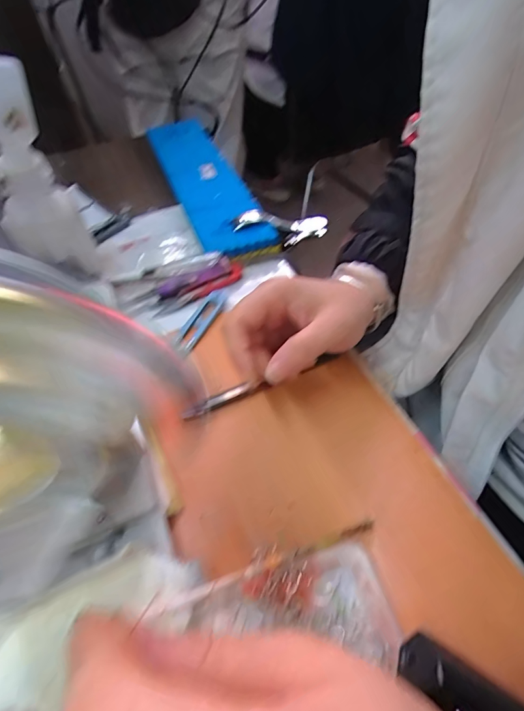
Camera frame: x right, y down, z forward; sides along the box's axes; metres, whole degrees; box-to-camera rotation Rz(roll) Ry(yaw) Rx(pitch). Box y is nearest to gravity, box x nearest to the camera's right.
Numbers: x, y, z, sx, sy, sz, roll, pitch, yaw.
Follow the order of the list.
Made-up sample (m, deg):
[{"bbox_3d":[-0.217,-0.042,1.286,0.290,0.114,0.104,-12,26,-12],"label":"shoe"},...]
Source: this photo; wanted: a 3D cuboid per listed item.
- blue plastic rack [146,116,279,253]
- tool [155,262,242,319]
[{"bbox_3d":[-0.077,-0.227,0.485,0.082,0.030,0.325,-19,53,-12],"label":"blue plastic rack"},{"bbox_3d":[-0.061,-0.068,0.374,0.098,0.008,0.019,-32,57,-20],"label":"tool"}]

